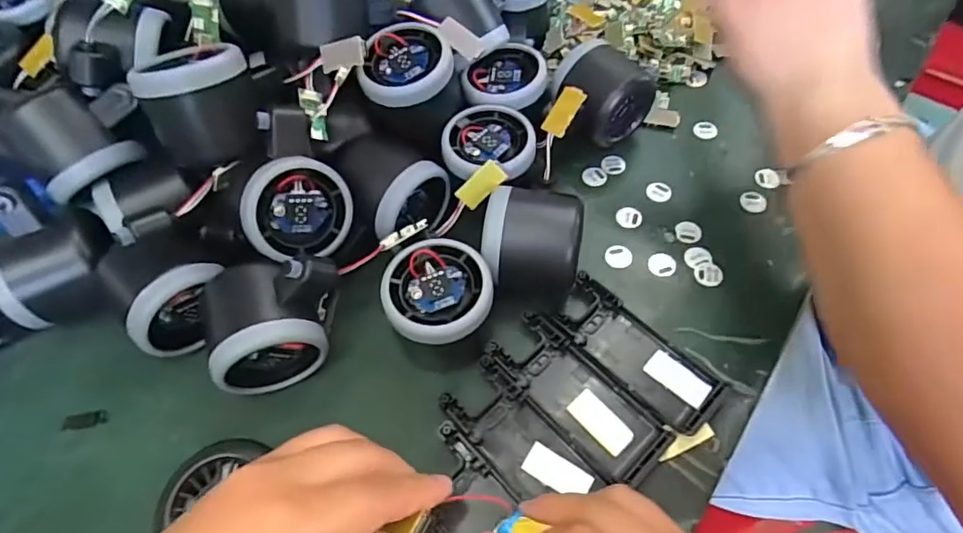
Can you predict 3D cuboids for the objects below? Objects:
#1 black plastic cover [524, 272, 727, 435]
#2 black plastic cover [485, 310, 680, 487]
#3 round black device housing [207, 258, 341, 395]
[{"bbox_3d":[0.083,0.046,0.301,0.103,0.009,0.043,38,68,20],"label":"black plastic cover"},{"bbox_3d":[0.051,0.069,0.289,0.043,0.009,0.098,-38,67,-18],"label":"black plastic cover"},{"bbox_3d":[-0.111,0.026,0.290,0.071,0.066,0.055,-26,63,-13],"label":"round black device housing"}]

